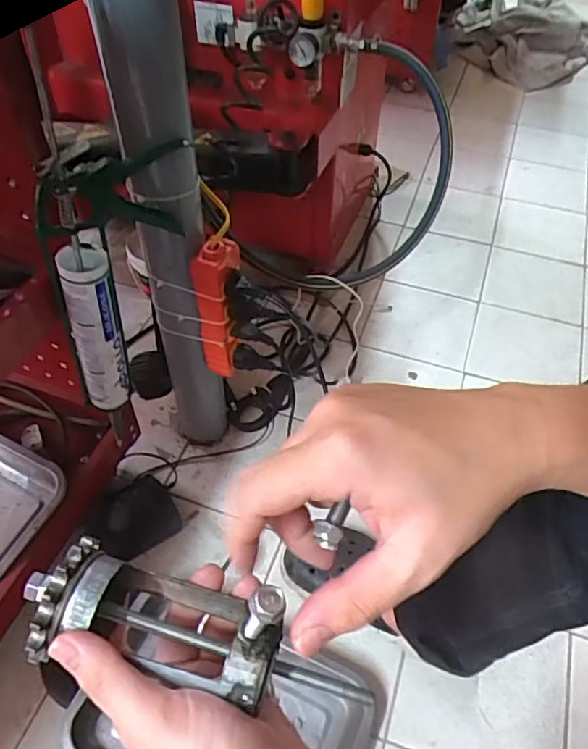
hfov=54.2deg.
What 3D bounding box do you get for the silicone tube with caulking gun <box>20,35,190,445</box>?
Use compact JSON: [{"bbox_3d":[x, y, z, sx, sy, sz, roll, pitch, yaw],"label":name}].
[{"bbox_3d":[-0.184,-0.123,0.602,0.074,0.380,0.153,23,53,17],"label":"silicone tube with caulking gun"}]

